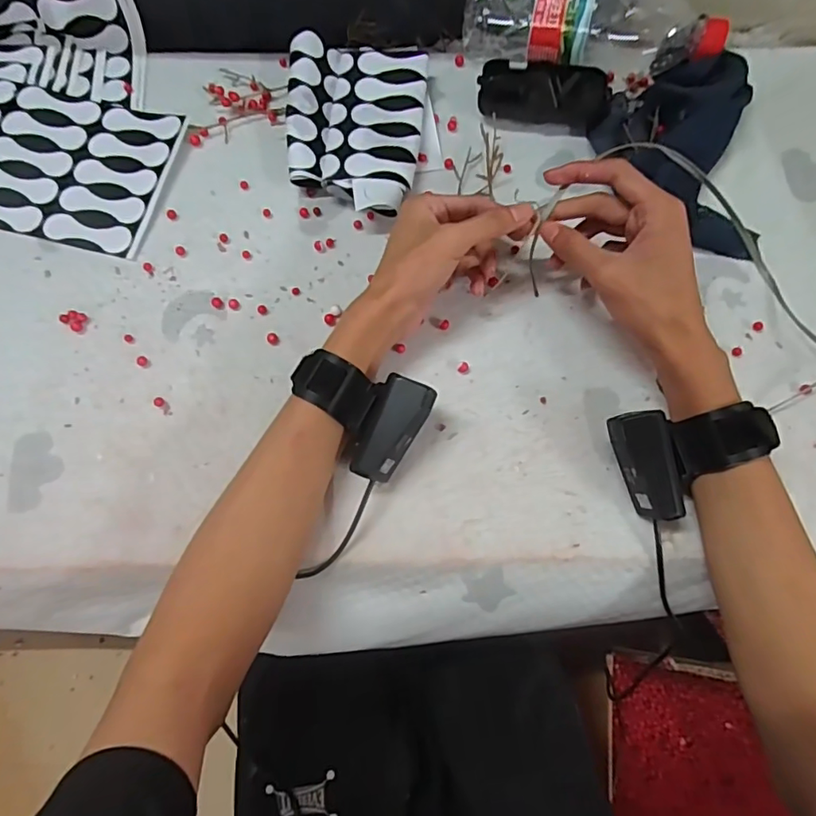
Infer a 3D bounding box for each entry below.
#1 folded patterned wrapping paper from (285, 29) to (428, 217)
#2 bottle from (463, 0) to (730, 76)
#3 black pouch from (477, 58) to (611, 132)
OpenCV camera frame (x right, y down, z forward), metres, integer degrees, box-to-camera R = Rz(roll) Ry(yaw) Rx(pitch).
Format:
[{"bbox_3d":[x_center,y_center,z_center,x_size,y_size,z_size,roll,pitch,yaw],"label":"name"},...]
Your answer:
[{"bbox_3d":[-0.048,-0.241,0.465,0.116,0.029,0.170,6,72,0],"label":"folded patterned wrapping paper"},{"bbox_3d":[0.157,-0.328,0.468,0.215,0.060,0.054,8,72,0],"label":"bottle"},{"bbox_3d":[0.118,-0.276,0.474,0.110,0.024,0.051,3,72,-1],"label":"black pouch"}]

